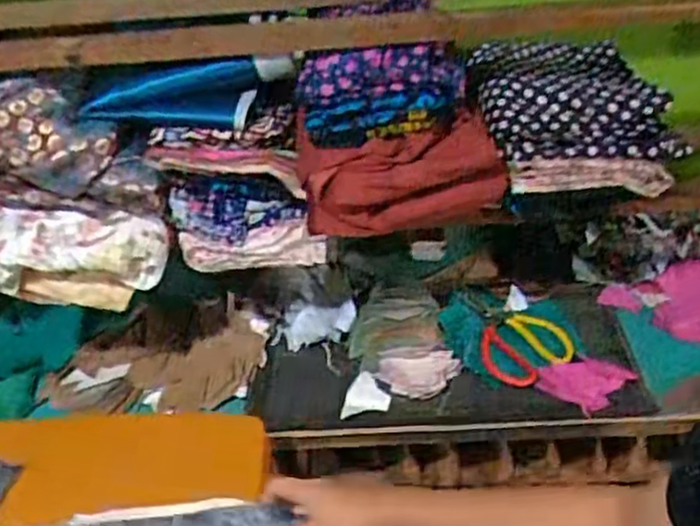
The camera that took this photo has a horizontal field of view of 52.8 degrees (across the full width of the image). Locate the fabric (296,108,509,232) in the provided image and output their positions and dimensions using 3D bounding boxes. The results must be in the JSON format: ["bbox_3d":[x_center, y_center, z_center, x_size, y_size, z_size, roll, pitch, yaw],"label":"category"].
[{"bbox_3d":[0.058,-0.094,0.797,0.226,0.121,0.073,-8,37,-3],"label":"fabric"}]

